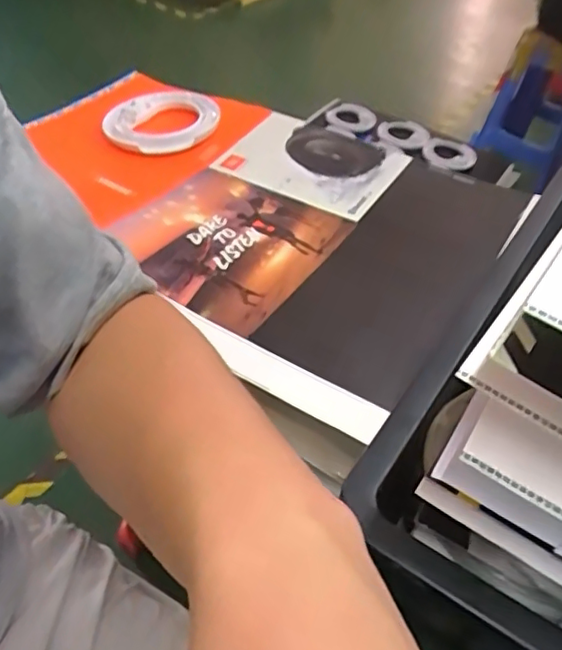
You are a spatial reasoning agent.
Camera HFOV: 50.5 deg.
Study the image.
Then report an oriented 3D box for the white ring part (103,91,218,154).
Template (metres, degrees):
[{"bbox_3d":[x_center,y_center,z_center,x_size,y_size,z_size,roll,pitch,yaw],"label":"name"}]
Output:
[{"bbox_3d":[-0.137,-0.237,0.688,0.122,0.026,0.122,3,45,-3],"label":"white ring part"}]

